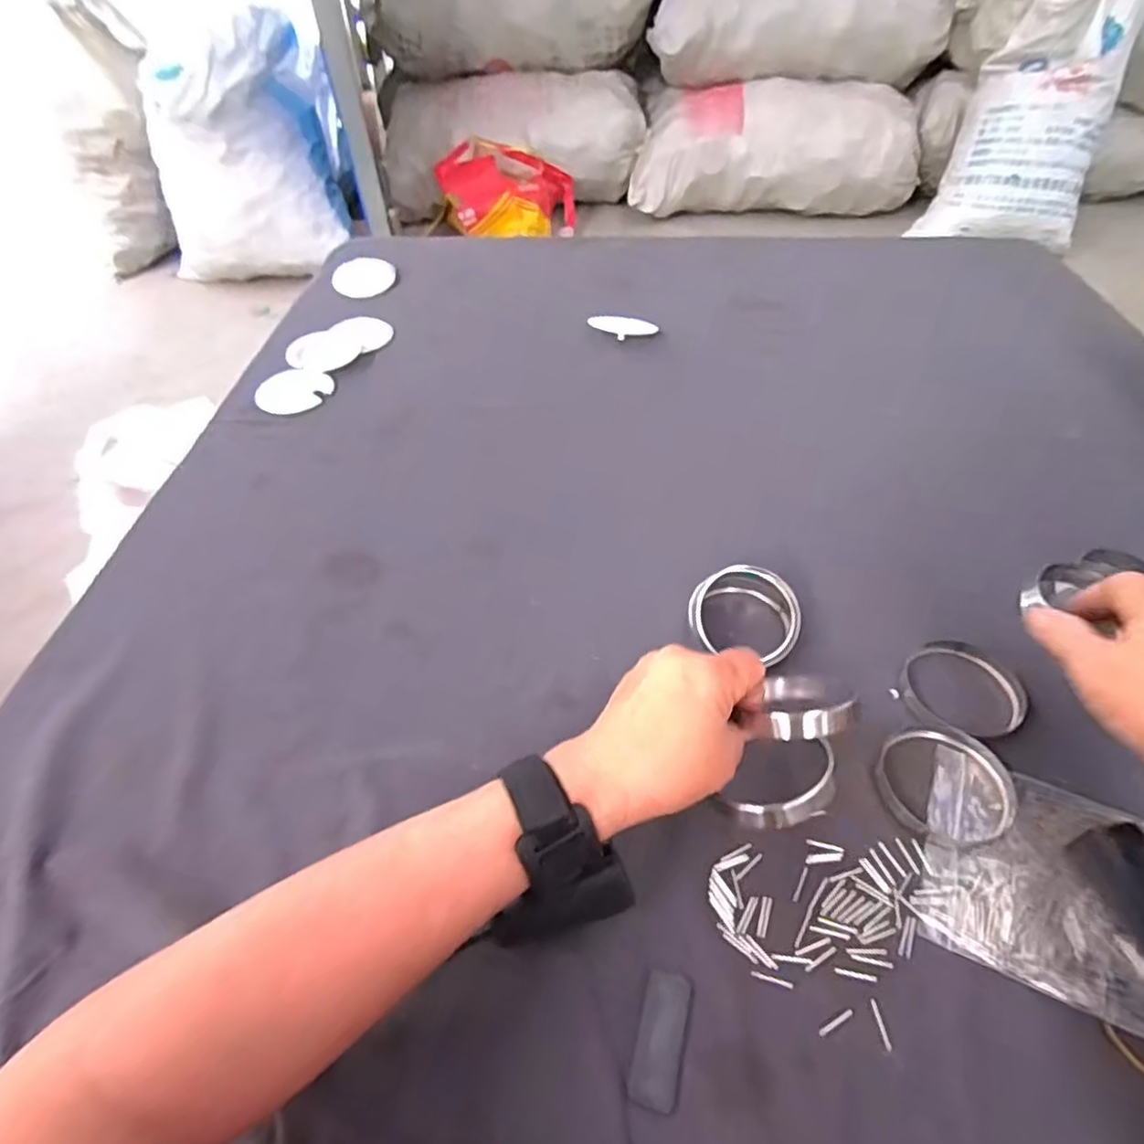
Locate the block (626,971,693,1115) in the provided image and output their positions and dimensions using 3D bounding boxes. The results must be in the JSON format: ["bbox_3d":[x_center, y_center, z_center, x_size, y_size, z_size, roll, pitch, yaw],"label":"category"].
[{"bbox_3d":[0.042,0.220,0.304,0.021,0.004,0.054,13,51,13],"label":"block"}]

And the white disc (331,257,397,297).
[{"bbox_3d":[-0.281,-0.401,0.865,0.082,0.007,0.111,-17,51,-12],"label":"white disc"}]

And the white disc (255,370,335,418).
[{"bbox_3d":[-0.296,-0.193,0.681,0.070,0.006,0.075,1,54,-2],"label":"white disc"}]

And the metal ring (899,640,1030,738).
[{"bbox_3d":[0.252,0.075,0.420,0.070,0.014,0.070,-1,49,2],"label":"metal ring"}]

